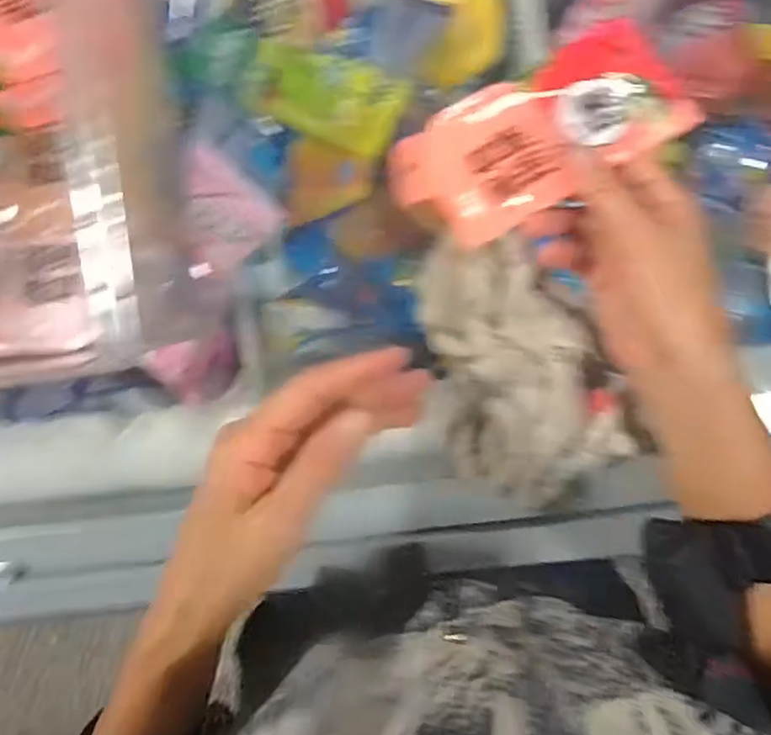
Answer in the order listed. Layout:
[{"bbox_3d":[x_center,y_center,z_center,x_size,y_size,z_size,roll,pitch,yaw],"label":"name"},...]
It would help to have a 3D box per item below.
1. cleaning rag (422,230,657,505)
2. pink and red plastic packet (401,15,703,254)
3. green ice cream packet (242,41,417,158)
[{"bbox_3d":[0.074,0.001,0.370,0.095,0.055,0.160,-25,91,6],"label":"cleaning rag"},{"bbox_3d":[0.082,-0.124,0.337,0.156,0.023,0.073,-28,91,-2],"label":"pink and red plastic packet"},{"bbox_3d":[-0.049,-0.215,0.504,0.127,0.016,0.063,21,95,3],"label":"green ice cream packet"}]

